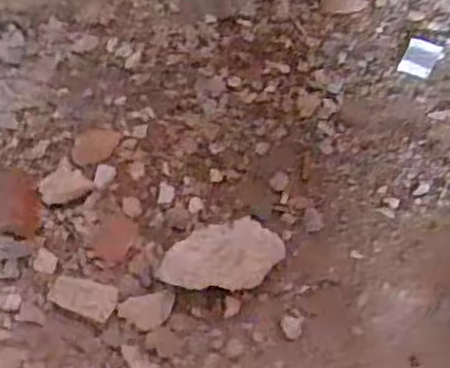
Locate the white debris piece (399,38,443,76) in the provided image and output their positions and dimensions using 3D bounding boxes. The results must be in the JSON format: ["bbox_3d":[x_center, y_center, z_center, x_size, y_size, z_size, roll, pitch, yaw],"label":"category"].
[{"bbox_3d":[0.232,-0.149,0.815,0.039,0.004,0.051,23,64,13],"label":"white debris piece"}]

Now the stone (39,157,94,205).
[{"bbox_3d":[-0.171,0.000,0.724,0.054,0.012,0.046,40,69,21],"label":"stone"}]

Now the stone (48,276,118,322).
[{"bbox_3d":[-0.136,0.111,0.664,0.067,0.031,0.032,15,62,14],"label":"stone"}]

